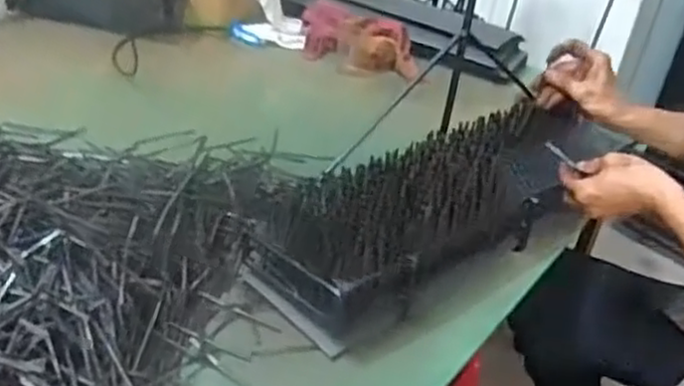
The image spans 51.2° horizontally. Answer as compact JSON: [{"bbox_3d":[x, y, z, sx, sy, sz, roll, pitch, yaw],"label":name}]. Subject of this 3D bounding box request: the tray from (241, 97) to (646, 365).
[{"bbox_3d":[0.094,0.016,0.806,0.390,0.098,0.148,-20,41,-39],"label":"tray"}]

